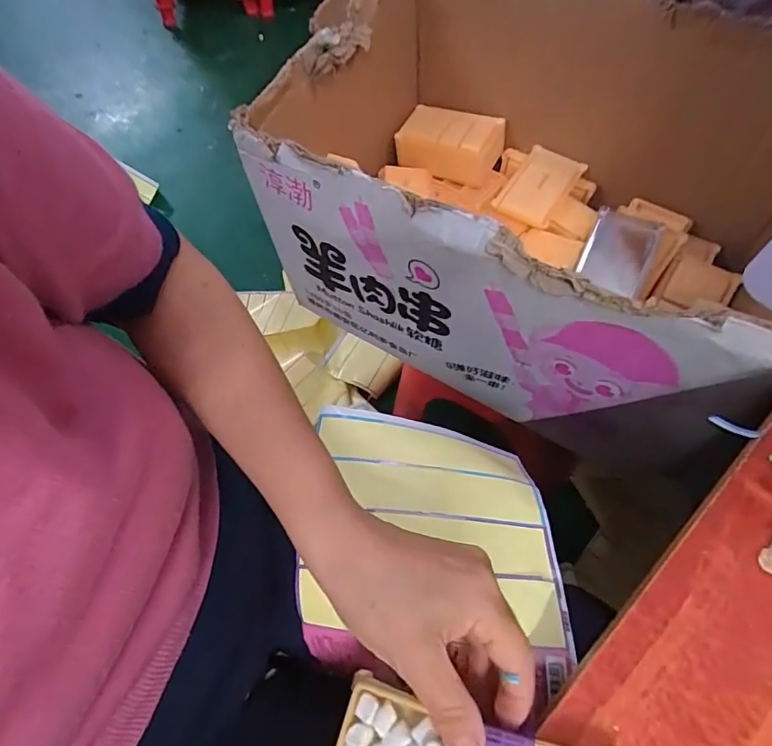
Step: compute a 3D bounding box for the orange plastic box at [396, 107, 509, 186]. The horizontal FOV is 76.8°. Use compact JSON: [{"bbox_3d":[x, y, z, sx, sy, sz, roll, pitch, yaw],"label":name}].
[{"bbox_3d":[0.094,-0.340,0.725,0.145,0.053,0.085,19,65,13],"label":"orange plastic box"}]

